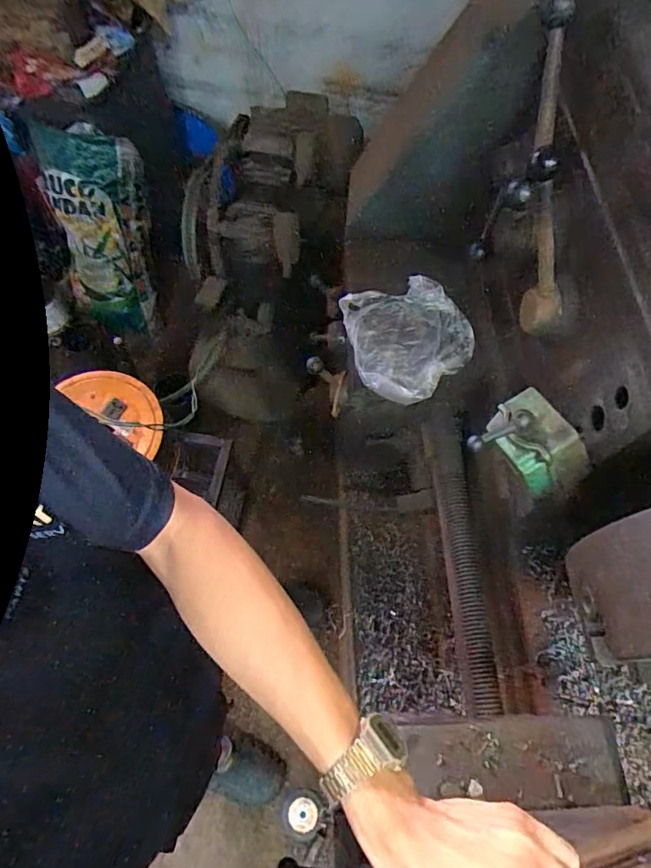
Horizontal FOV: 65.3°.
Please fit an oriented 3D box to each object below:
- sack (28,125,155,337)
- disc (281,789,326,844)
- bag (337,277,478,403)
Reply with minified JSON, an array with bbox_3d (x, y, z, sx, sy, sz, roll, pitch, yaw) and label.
[{"bbox_3d":[-0.655,-0.571,1.503,0.269,0.568,0.093,4,41,0],"label":"sack"},{"bbox_3d":[-0.054,0.906,1.202,0.104,0.010,0.093,32,53,31],"label":"disc"},{"bbox_3d":[0.146,-0.165,0.861,0.207,0.037,0.218,-15,65,-8],"label":"bag"}]

